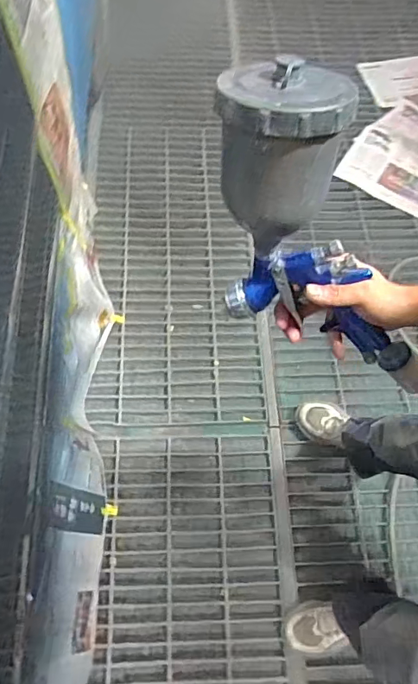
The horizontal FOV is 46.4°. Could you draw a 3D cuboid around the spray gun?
[{"bbox_3d":[0.090,-0.089,0.456,0.129,0.326,0.104,16,62,35],"label":"spray gun"}]

